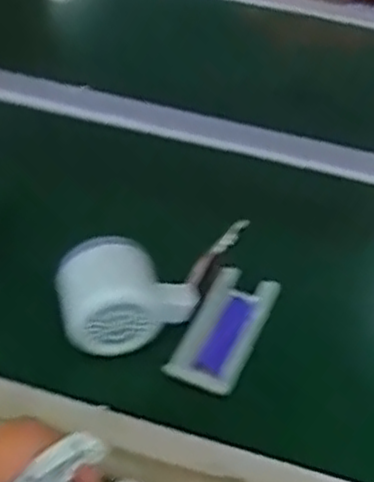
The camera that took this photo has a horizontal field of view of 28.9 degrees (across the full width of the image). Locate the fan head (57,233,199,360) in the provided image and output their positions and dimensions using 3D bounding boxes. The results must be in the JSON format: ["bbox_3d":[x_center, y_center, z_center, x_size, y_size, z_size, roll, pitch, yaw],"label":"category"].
[{"bbox_3d":[-0.037,0.030,0.450,0.084,0.049,0.052,-3,41,-9],"label":"fan head"}]

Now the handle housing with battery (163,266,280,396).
[{"bbox_3d":[0.024,0.058,0.469,0.041,0.021,0.106,18,42,16],"label":"handle housing with battery"}]

